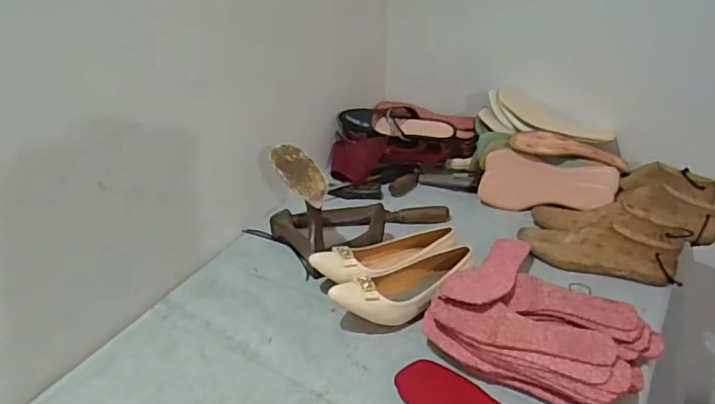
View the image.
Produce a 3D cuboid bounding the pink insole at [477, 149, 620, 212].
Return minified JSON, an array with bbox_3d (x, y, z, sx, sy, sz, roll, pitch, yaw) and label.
[{"bbox_3d":[0.361,-0.029,1.066,0.239,0.013,0.110,12,80,16],"label":"pink insole"}]

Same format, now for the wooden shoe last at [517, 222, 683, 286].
[{"bbox_3d":[0.396,0.074,0.927,0.245,0.075,0.076,12,37,19],"label":"wooden shoe last"}]

